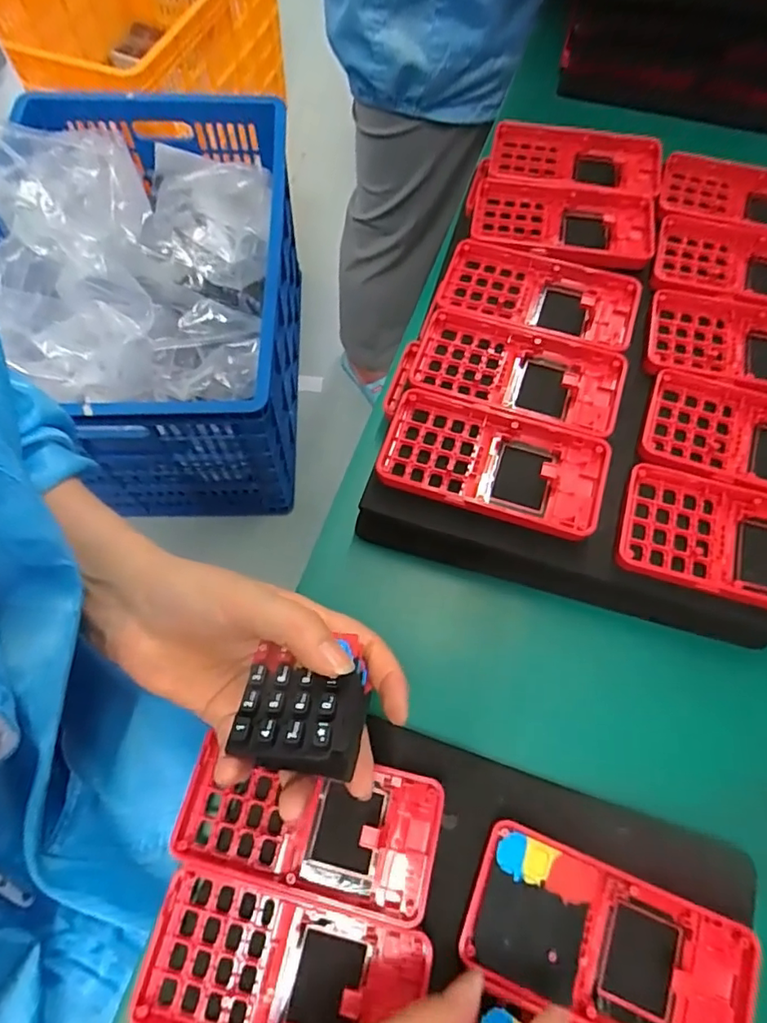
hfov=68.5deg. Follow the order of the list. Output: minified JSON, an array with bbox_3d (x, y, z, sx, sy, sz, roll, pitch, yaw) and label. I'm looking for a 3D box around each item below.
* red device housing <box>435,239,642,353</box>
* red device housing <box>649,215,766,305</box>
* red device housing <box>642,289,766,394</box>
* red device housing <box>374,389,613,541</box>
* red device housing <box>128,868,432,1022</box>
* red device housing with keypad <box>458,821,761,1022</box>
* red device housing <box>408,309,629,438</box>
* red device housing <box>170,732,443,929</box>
[{"bbox_3d":[0.102,-0.143,0.369,0.125,0.011,0.070,18,67,8],"label":"red device housing"},{"bbox_3d":[0.247,-0.166,0.378,0.126,0.010,0.076,15,67,7],"label":"red device housing"},{"bbox_3d":[0.231,-0.102,0.351,0.128,0.010,0.072,16,67,7],"label":"red device housing"},{"bbox_3d":[0.062,-0.028,0.318,0.124,0.013,0.063,17,67,8],"label":"red device housing"},{"bbox_3d":[-0.044,0.204,0.247,0.119,0.010,0.061,13,67,6],"label":"red device housing"},{"bbox_3d":[0.100,0.195,0.253,0.121,0.014,0.059,21,69,7],"label":"red device housing with keypad"},{"bbox_3d":[0.082,-0.083,0.346,0.125,0.016,0.066,16,67,7],"label":"red device housing"},{"bbox_3d":[-0.037,0.152,0.271,0.122,0.014,0.059,7,66,4],"label":"red device housing"}]

